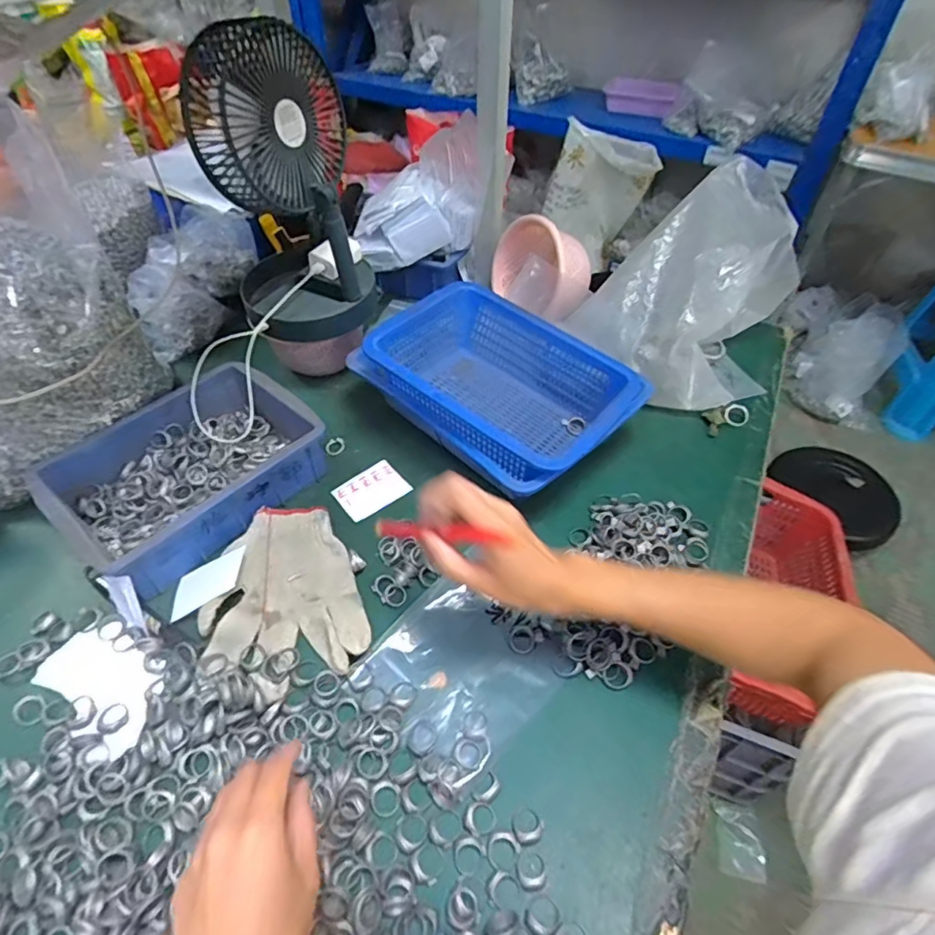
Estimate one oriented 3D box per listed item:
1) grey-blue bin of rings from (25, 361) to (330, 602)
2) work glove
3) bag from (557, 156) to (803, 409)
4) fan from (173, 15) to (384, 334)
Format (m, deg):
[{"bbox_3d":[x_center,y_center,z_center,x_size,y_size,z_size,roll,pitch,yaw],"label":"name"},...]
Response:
[{"bbox_3d":[-0.294,0.001,0.589,0.180,0.072,0.237,33,57,27],"label":"grey-blue bin of rings"},{"bbox_3d":[-0.174,0.116,0.517,0.135,0.021,0.184,-16,50,-13],"label":"work glove"},{"bbox_3d":[0.297,-0.214,0.697,0.282,0.177,0.212,-28,55,-23],"label":"bag"},{"bbox_3d":[-0.199,-0.300,0.614,0.151,0.290,0.151,-11,50,-11],"label":"fan"}]

